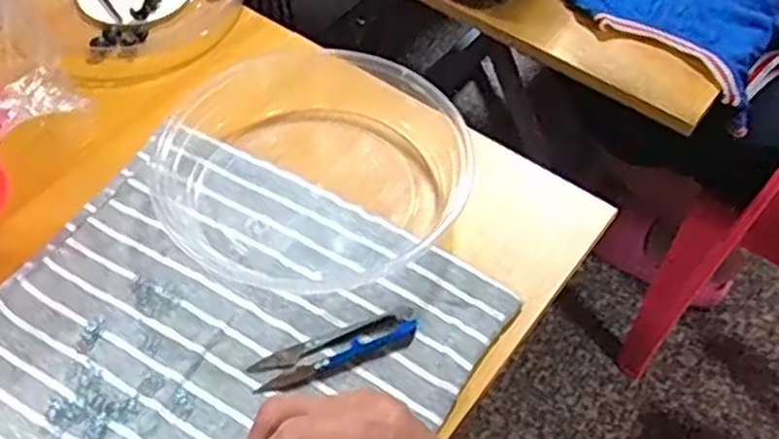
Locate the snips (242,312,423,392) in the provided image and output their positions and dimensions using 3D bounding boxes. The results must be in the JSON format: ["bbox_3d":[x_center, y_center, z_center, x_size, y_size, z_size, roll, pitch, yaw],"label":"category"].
[{"bbox_3d":[-0.031,0.077,0.454,0.099,0.006,0.025,-18,56,-13],"label":"snips"}]

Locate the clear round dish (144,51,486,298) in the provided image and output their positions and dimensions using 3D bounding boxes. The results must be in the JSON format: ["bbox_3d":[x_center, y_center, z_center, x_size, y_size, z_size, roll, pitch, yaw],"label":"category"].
[{"bbox_3d":[-0.057,-0.042,0.520,0.191,0.033,0.196,-35,61,-23],"label":"clear round dish"}]

